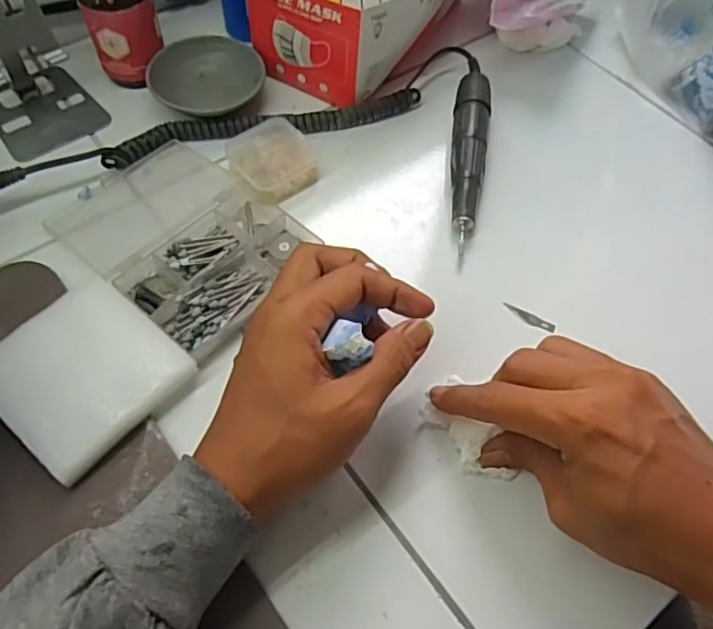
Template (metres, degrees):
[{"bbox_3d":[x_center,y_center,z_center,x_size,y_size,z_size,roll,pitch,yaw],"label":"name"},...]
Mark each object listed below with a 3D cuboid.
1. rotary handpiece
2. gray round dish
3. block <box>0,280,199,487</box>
[{"bbox_3d":[0.085,-0.127,0.455,0.028,0.022,0.197,10,59,3],"label":"rotary handpiece"},{"bbox_3d":[-0.118,-0.186,0.475,0.086,0.029,0.082,1,59,-2],"label":"gray round dish"},{"bbox_3d":[-0.159,0.033,0.347,0.095,0.018,0.092,38,64,18],"label":"block"}]

